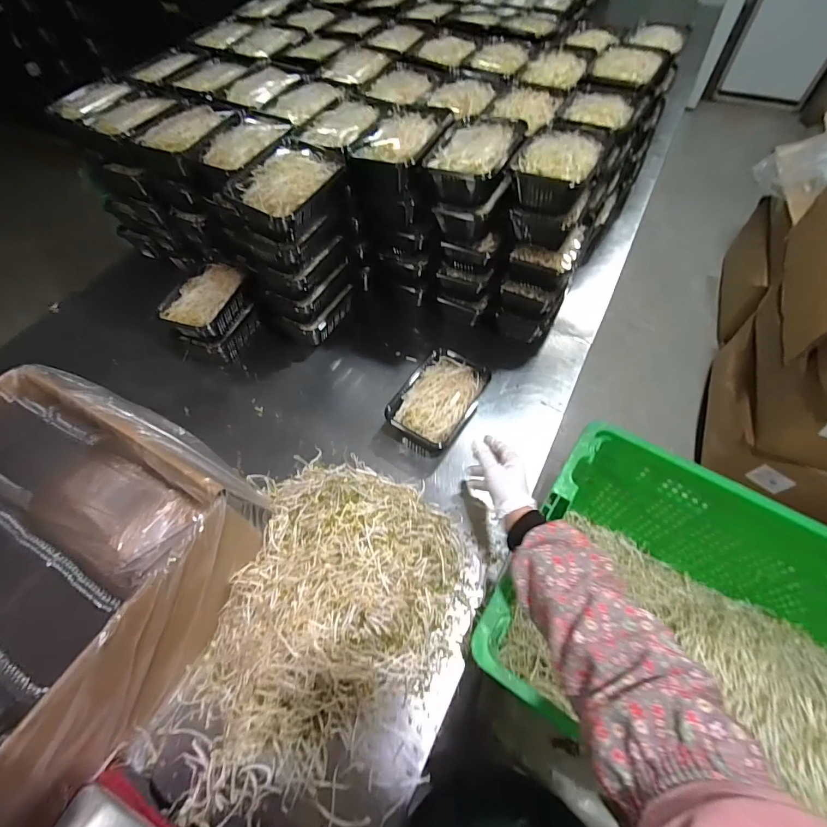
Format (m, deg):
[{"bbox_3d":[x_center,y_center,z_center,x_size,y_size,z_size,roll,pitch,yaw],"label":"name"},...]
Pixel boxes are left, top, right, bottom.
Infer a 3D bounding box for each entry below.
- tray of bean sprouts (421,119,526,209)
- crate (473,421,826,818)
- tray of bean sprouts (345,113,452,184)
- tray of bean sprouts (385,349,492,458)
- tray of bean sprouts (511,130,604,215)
[{"bbox_3d":[0.103,-0.418,0.690,0.129,0.064,0.161,18,61,12],"label":"tray of bean sprouts"},{"bbox_3d":[0.416,0.347,0.598,0.578,0.291,0.389,30,64,18],"label":"crate"},{"bbox_3d":[-0.020,-0.451,0.707,0.127,0.052,0.173,21,61,14],"label":"tray of bean sprouts"},{"bbox_3d":[0.045,-0.024,0.742,0.129,0.063,0.187,27,63,17],"label":"tray of bean sprouts"},{"bbox_3d":[0.225,-0.388,0.659,0.121,0.062,0.149,19,61,13],"label":"tray of bean sprouts"}]

